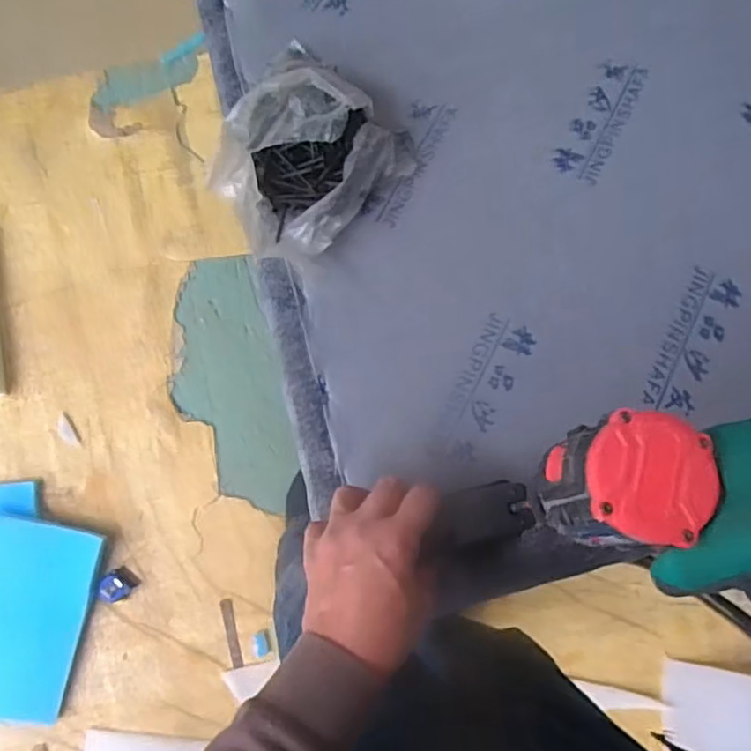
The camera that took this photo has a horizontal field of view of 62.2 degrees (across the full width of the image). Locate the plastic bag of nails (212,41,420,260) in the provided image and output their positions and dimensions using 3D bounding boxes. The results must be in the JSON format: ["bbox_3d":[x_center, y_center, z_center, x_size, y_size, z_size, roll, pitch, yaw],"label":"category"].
[{"bbox_3d":[-0.064,-0.199,0.567,0.157,0.058,0.190,34,85,-2],"label":"plastic bag of nails"}]

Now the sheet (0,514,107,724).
[{"bbox_3d":[-0.704,0.487,1.229,0.247,0.017,0.397,16,92,-1],"label":"sheet"}]

